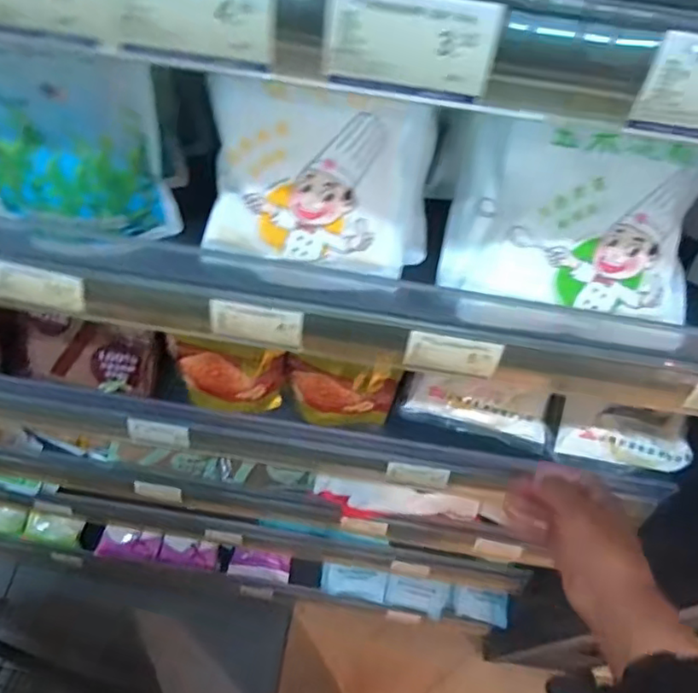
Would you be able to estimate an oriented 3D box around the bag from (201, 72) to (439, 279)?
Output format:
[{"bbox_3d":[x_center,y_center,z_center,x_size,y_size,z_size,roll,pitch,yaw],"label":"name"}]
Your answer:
[{"bbox_3d":[-0.016,-0.107,0.379,0.145,0.119,0.040,-3,38,-9],"label":"bag"}]

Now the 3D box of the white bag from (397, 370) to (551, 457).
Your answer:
[{"bbox_3d":[0.142,0.060,0.635,0.154,0.039,0.064,14,59,4],"label":"white bag"}]

